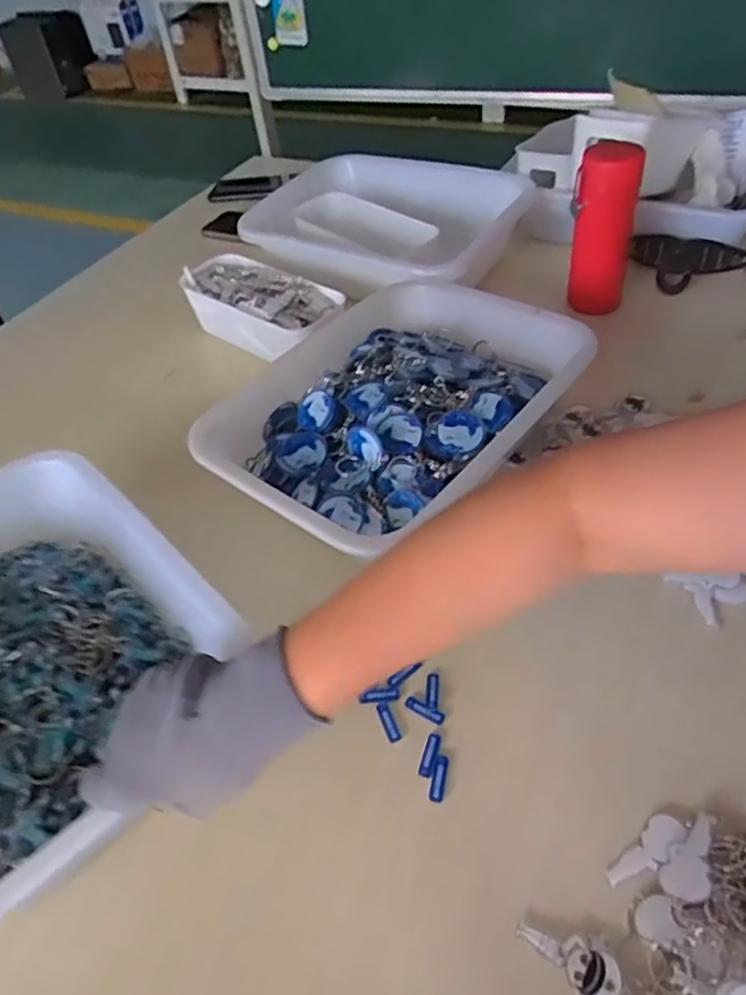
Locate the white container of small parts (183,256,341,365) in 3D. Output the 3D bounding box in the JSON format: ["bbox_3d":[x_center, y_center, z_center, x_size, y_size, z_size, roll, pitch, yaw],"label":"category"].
[{"bbox_3d":[-0.129,-0.223,0.789,0.219,0.057,0.095,33,58,32],"label":"white container of small parts"}]

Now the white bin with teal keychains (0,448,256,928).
[{"bbox_3d":[-0.253,0.110,0.476,0.242,0.067,0.329,-37,53,-25],"label":"white bin with teal keychains"}]

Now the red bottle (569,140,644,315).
[{"bbox_3d":[0.251,-0.292,0.733,0.066,0.166,0.059,6,48,13],"label":"red bottle"}]

